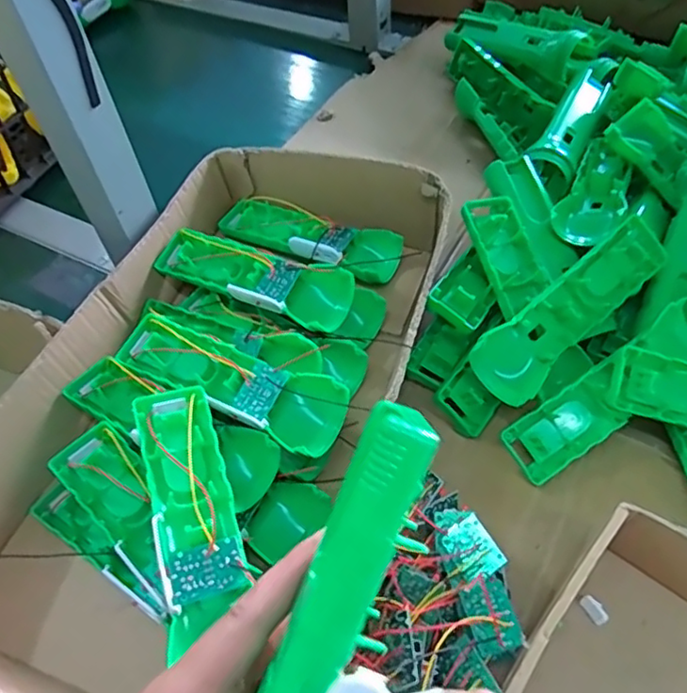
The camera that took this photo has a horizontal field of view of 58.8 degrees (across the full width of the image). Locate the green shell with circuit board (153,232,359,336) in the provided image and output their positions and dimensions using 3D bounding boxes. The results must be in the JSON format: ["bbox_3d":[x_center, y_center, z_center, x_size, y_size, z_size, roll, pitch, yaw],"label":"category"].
[{"bbox_3d":[-0.071,-0.054,0.474,0.164,0.037,0.053,24,59,20],"label":"green shell with circuit board"}]

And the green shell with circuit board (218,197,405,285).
[{"bbox_3d":[-0.034,-0.094,0.523,0.164,0.029,0.055,20,58,17],"label":"green shell with circuit board"}]

